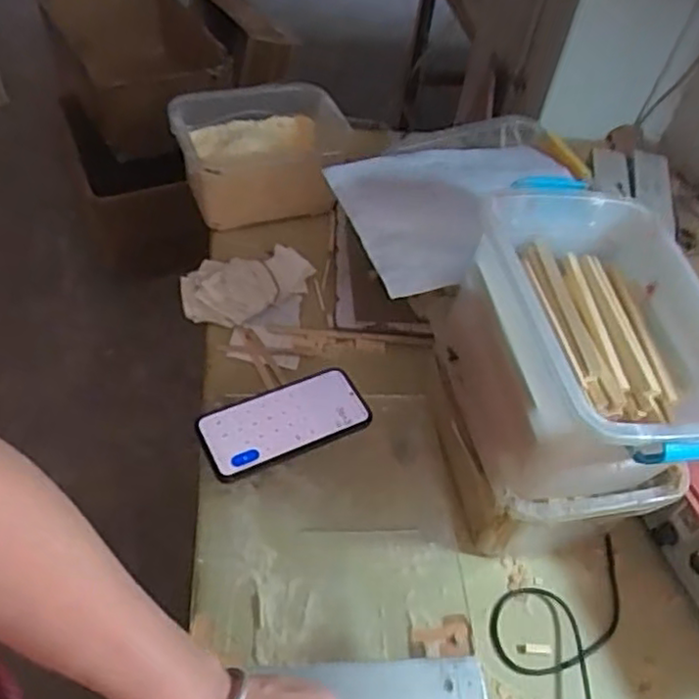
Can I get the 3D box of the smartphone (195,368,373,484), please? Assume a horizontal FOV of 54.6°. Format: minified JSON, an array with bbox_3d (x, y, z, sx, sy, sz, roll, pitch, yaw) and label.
[{"bbox_3d":[-0.063,0.070,0.668,0.165,0.014,0.079,-18,55,-20],"label":"smartphone"}]

